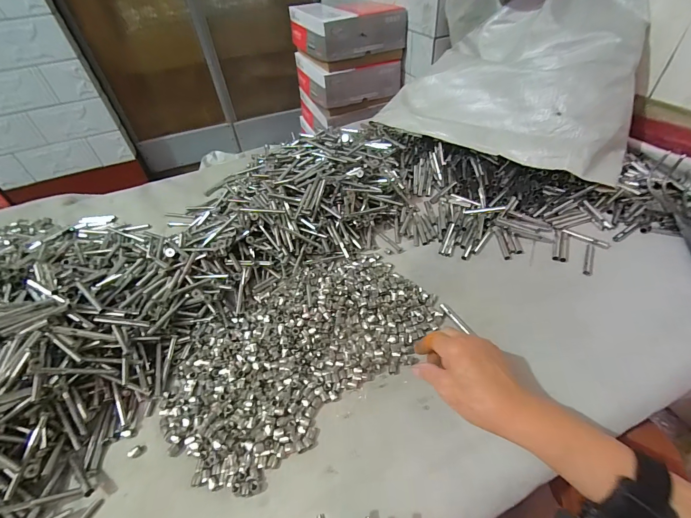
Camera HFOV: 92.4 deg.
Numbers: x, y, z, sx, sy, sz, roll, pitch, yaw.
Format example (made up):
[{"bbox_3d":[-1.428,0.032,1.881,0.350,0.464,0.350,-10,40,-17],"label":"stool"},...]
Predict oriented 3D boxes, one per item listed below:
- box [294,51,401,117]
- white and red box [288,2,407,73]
[{"bbox_3d":[-0.004,-0.721,1.297,0.298,0.133,0.361,-20,47,-13],"label":"box"},{"bbox_3d":[-0.002,-0.818,1.193,0.313,0.136,0.330,-19,47,-12],"label":"white and red box"}]

